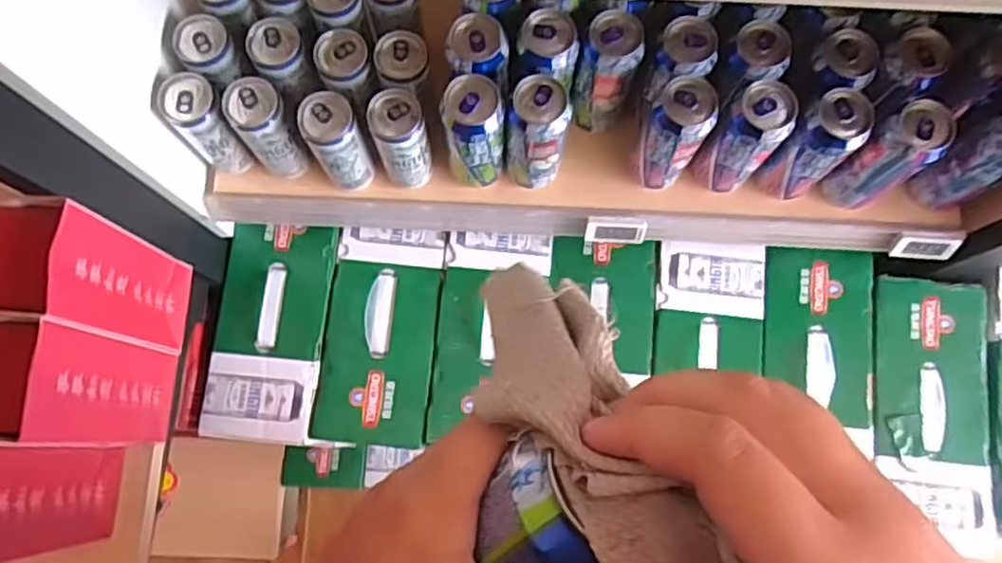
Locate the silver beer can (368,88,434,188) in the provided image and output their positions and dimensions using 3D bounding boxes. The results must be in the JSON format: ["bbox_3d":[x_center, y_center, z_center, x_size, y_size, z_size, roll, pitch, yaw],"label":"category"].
[{"bbox_3d":[-0.106,-0.154,0.781,0.052,0.137,0.056,0,78,0],"label":"silver beer can"}]

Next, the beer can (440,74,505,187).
[{"bbox_3d":[-0.028,-0.156,0.770,0.062,0.163,0.058,0,78,0],"label":"beer can"}]

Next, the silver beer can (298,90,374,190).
[{"bbox_3d":[-0.176,-0.152,0.783,0.052,0.140,0.061,-25,79,-6],"label":"silver beer can"}]

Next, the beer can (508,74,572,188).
[{"bbox_3d":[0.041,-0.154,0.780,0.061,0.177,0.060,0,78,0],"label":"beer can"}]

